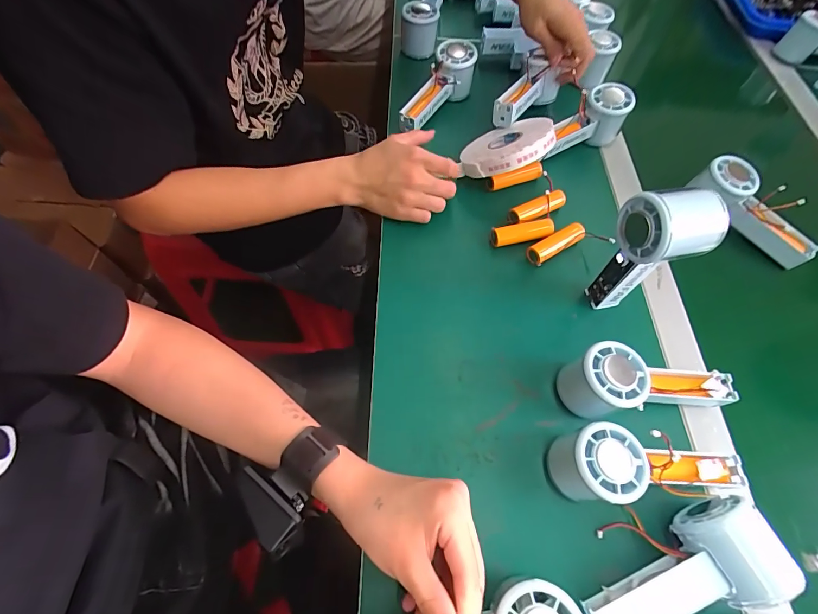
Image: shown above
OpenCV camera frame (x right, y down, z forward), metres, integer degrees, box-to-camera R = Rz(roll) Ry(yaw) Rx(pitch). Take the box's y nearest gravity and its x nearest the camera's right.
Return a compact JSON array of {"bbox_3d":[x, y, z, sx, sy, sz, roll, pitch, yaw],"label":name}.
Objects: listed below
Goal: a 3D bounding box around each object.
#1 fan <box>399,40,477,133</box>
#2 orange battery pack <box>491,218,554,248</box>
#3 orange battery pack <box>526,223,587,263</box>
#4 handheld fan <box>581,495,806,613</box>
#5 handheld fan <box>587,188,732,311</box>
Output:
[{"bbox_3d":[0.040,-0.299,0.543,0.054,0.061,0.154,35,78,14],"label":"fan"},{"bbox_3d":[0.133,-0.086,0.457,0.075,0.020,0.023,-11,63,-9],"label":"orange battery pack"},{"bbox_3d":[0.168,-0.072,0.449,0.075,0.023,0.021,-25,66,-16],"label":"orange battery pack"},{"bbox_3d":[0.203,0.203,0.294,0.145,0.049,0.065,-29,66,-1],"label":"handheld fan"},{"bbox_3d":[0.215,-0.042,0.368,0.062,0.153,0.051,-11,63,-9],"label":"handheld fan"}]

